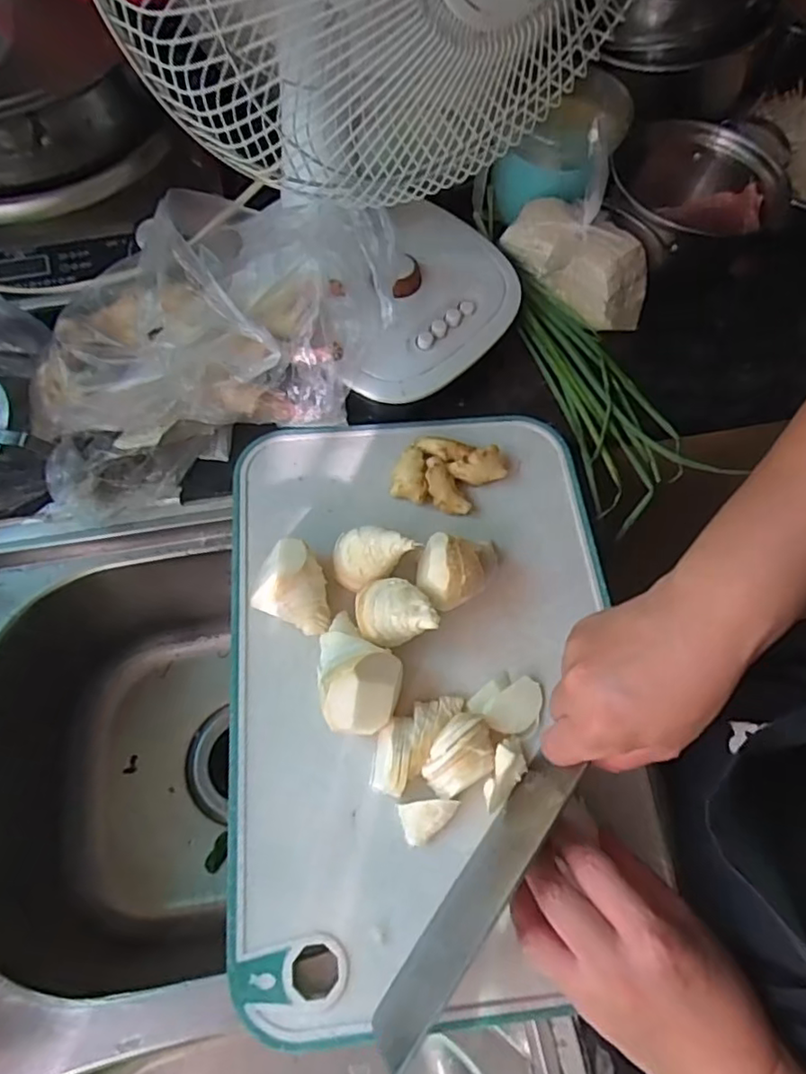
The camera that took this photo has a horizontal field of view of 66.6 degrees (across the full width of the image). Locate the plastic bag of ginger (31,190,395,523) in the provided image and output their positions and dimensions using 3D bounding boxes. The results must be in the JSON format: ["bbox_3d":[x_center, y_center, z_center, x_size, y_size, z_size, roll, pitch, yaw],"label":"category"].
[{"bbox_3d":[-0.151,-0.153,0.467,0.284,0.134,0.152,-27,68,-15],"label":"plastic bag of ginger"}]

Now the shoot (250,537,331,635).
[{"bbox_3d":[-0.074,0.034,0.425,0.056,0.052,0.048,21,65,8],"label":"shoot"}]

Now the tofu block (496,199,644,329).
[{"bbox_3d":[0.159,-0.249,0.564,0.136,0.069,0.051,33,67,13],"label":"tofu block"}]

